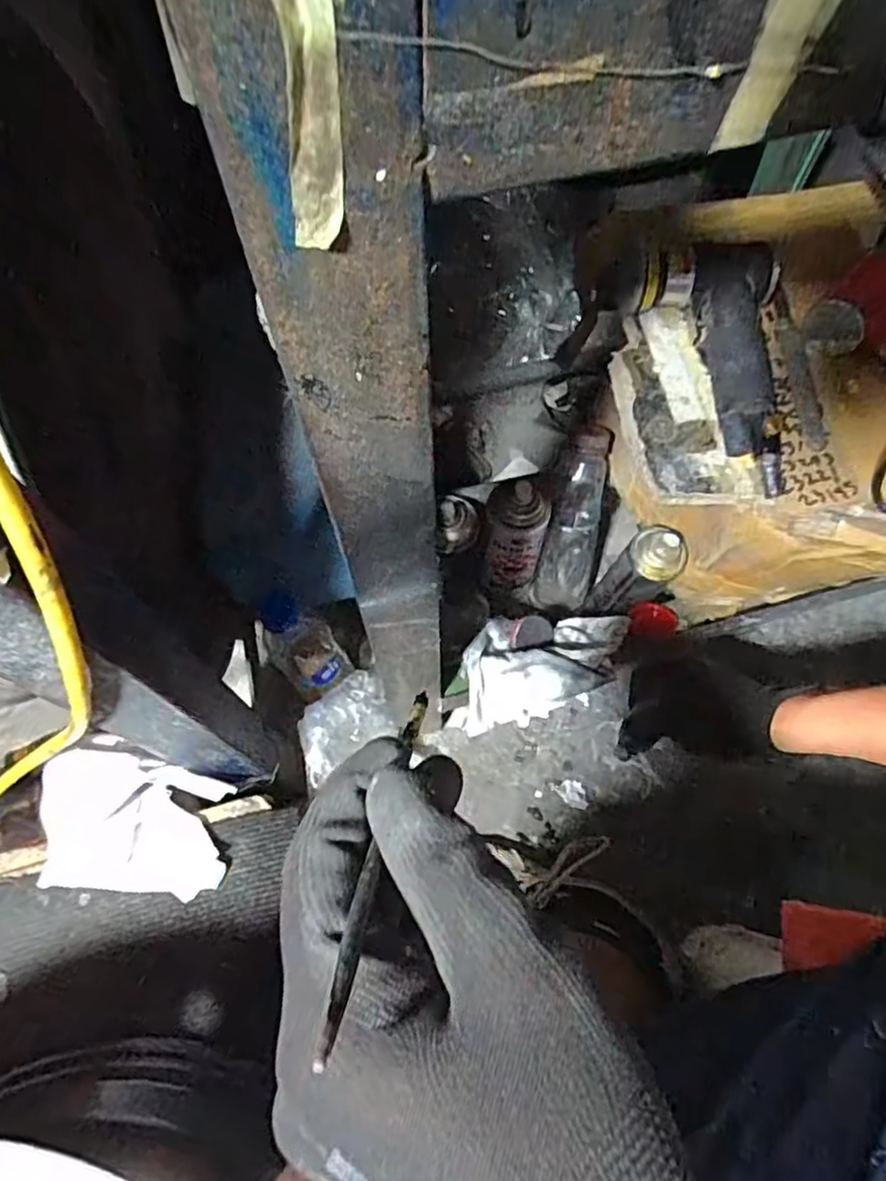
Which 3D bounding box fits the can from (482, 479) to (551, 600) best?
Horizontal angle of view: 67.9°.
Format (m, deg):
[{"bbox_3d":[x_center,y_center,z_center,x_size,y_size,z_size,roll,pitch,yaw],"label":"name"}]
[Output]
[{"bbox_3d":[0.074,-0.041,0.716,0.064,0.176,0.060,12,65,5],"label":"can"}]

